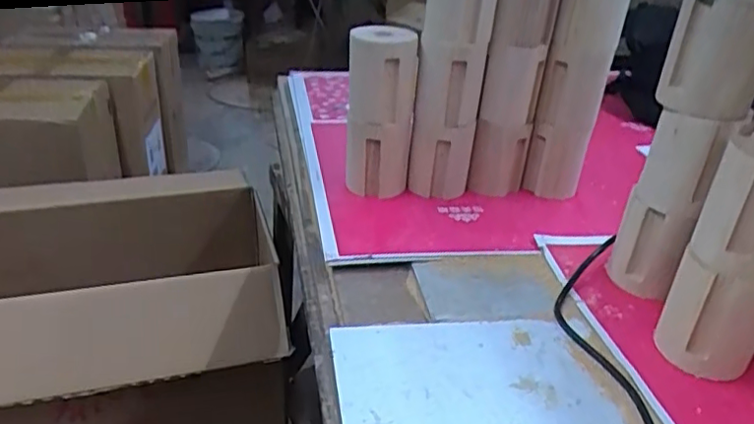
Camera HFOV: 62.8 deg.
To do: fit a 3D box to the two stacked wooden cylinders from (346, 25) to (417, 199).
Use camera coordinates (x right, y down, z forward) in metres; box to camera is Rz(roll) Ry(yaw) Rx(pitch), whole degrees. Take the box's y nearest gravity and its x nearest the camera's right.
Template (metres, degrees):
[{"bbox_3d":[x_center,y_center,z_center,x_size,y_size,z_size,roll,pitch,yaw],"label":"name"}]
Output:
[{"bbox_3d":[0.005,-0.135,0.820,0.084,0.201,0.102,3,29,1],"label":"two stacked wooden cylinders"}]

